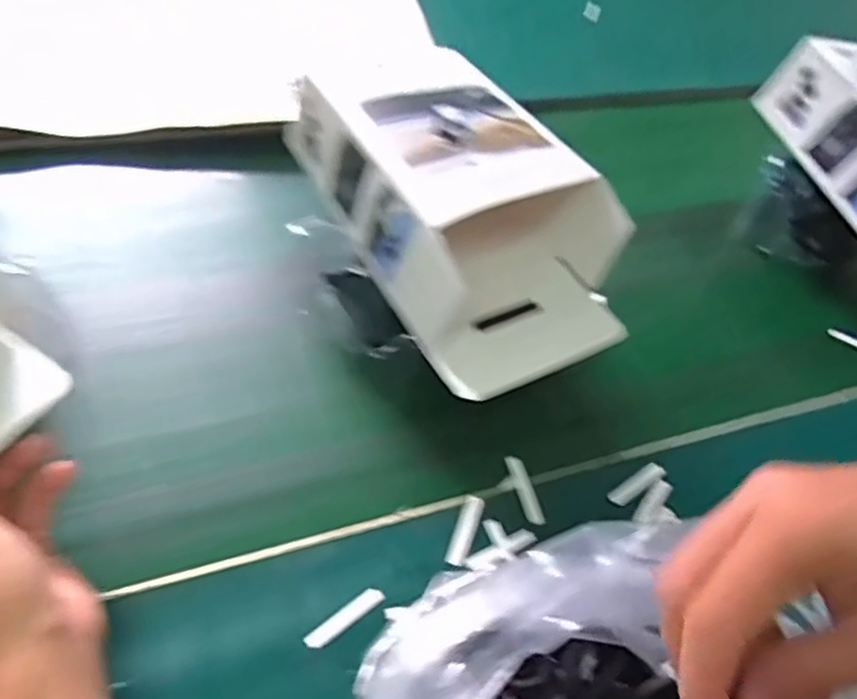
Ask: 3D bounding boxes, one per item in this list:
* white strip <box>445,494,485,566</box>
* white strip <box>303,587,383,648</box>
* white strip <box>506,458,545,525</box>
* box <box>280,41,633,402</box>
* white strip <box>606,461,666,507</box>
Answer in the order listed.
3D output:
[{"bbox_3d":[0.023,0.110,0.414,0.013,0.004,0.045,16,61,11],"label":"white strip"},{"bbox_3d":[-0.046,0.149,0.374,0.048,0.004,0.010,-28,62,-30],"label":"white strip"},{"bbox_3d":[0.063,0.091,0.438,0.012,0.004,0.048,-16,60,-7],"label":"white strip"},{"bbox_3d":[0.025,-0.099,0.455,0.154,0.084,0.240,-28,62,-14],"label":"box"},{"bbox_3d":[0.140,0.090,0.452,0.042,0.004,0.013,-32,63,-16],"label":"white strip"}]

